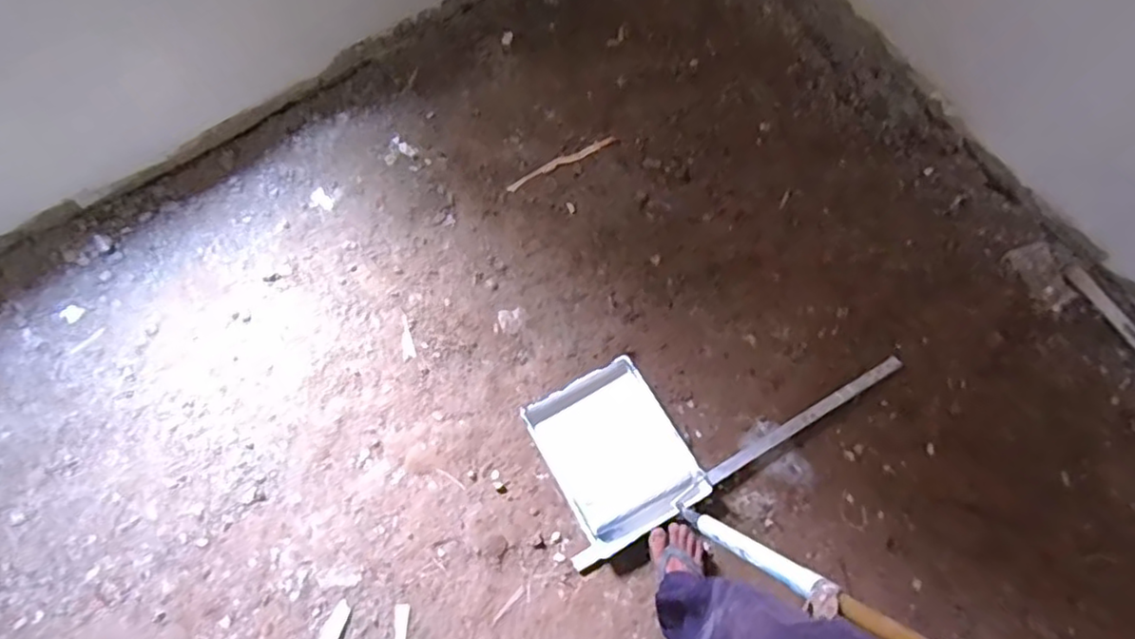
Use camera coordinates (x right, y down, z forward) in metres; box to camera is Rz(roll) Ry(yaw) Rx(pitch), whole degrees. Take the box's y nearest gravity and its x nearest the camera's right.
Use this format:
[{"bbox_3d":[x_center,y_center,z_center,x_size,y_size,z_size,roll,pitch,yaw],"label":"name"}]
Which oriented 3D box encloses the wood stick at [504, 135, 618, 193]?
[{"bbox_3d":[-0.016,-0.402,1.716,0.295,0.012,0.031,-24,64,4],"label":"wood stick"}]

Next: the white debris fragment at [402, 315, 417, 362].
[{"bbox_3d":[-0.363,0.041,1.525,0.028,0.008,0.112,-8,65,-7],"label":"white debris fragment"}]

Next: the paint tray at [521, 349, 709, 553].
[{"bbox_3d":[0.100,0.280,1.414,0.279,0.048,0.343,-28,69,-16],"label":"paint tray"}]

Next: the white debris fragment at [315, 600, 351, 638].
[{"bbox_3d":[-0.434,0.573,1.219,0.042,0.008,0.116,20,65,6],"label":"white debris fragment"}]

